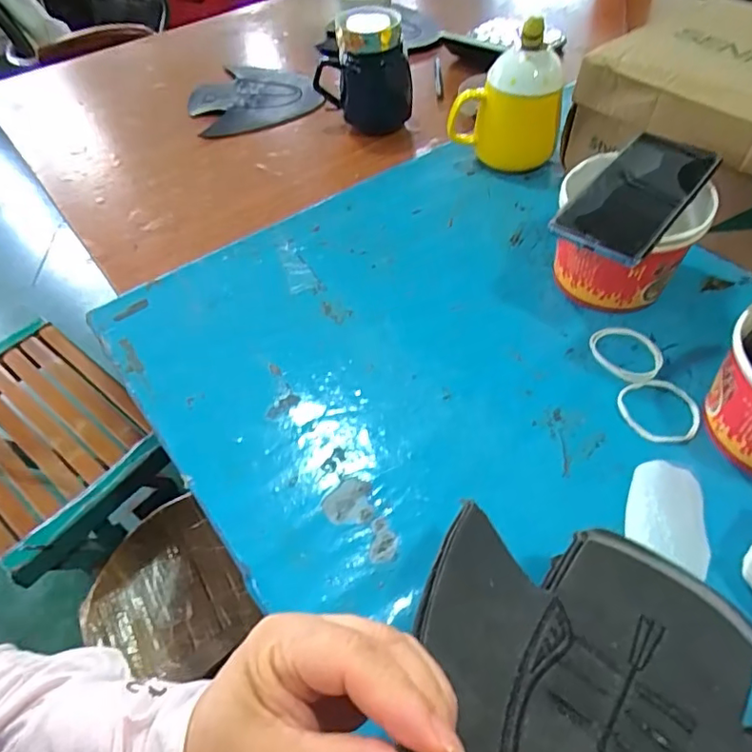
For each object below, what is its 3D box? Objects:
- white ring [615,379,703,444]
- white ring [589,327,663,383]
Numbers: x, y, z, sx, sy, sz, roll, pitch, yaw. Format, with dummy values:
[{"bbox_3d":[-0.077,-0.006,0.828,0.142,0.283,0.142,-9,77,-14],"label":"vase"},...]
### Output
[{"bbox_3d":[0.215,0.026,0.420,0.057,0.004,0.055,-1,51,2],"label":"white ring"},{"bbox_3d":[0.209,-0.021,0.457,0.049,0.004,0.058,-32,57,-21],"label":"white ring"}]

